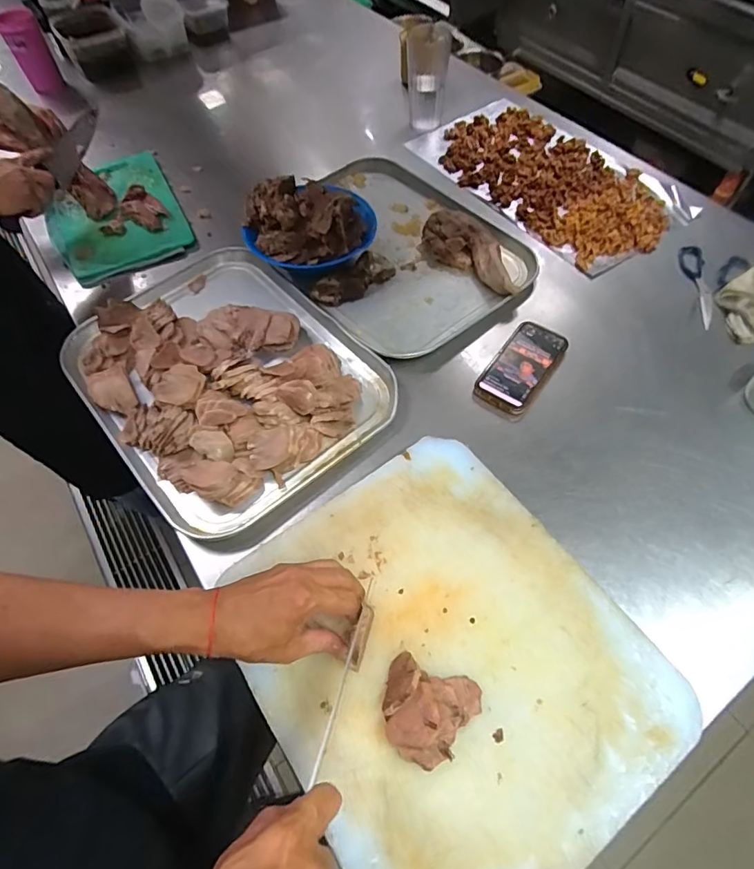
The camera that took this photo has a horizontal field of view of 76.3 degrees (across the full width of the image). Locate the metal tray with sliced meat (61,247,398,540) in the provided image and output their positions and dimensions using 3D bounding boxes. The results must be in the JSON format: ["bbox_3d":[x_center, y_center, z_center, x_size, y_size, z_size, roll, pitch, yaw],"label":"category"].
[{"bbox_3d":[-0.226,-0.100,0.706,0.358,0.048,0.466,-39,65,-19],"label":"metal tray with sliced meat"}]

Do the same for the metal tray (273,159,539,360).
[{"bbox_3d":[0.026,-0.341,0.841,0.379,0.039,0.463,-37,64,-18],"label":"metal tray"}]

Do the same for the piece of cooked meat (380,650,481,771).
[{"bbox_3d":[0.046,0.252,0.435,0.085,0.038,0.080,-1,59,1],"label":"piece of cooked meat"}]

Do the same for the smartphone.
[{"bbox_3d":[0.217,-0.104,0.710,0.076,0.018,0.169,36,62,9],"label":"smartphone"}]

